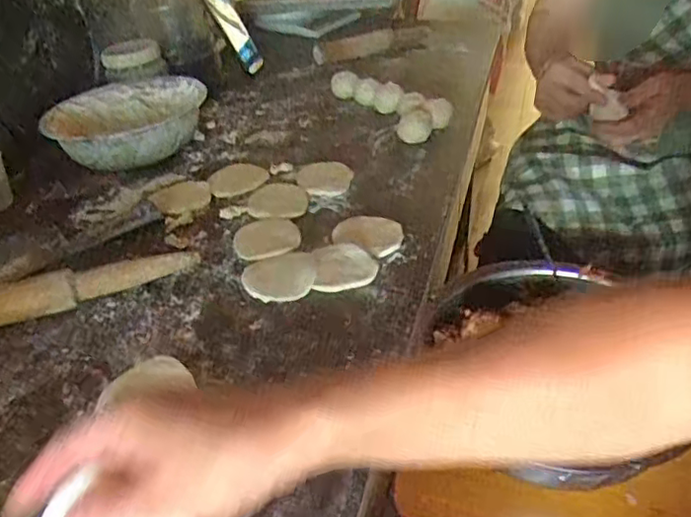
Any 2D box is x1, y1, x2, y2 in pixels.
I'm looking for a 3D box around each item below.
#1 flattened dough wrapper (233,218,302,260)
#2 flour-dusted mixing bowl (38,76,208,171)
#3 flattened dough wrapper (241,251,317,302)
[{"bbox_3d":[-0.083,-0.023,0.667,0.070,0.006,0.070,-3,35,2],"label":"flattened dough wrapper"},{"bbox_3d":[-0.304,-0.190,0.875,0.200,0.062,0.200,0,35,6],"label":"flour-dusted mixing bowl"},{"bbox_3d":[-0.065,0.015,0.611,0.071,0.011,0.067,-5,35,-1],"label":"flattened dough wrapper"}]

